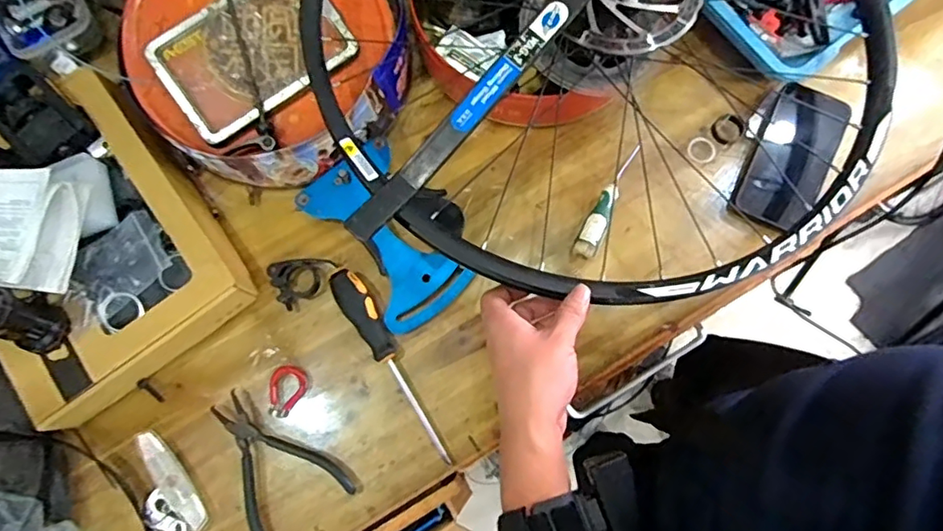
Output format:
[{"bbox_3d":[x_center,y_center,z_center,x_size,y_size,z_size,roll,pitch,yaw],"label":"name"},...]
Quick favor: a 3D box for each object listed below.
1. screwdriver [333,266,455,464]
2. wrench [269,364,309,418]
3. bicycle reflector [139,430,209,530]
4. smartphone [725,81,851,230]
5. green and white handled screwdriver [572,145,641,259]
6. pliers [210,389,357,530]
[{"bbox_3d":[-0.080,0.099,0.576,0.031,0.035,0.215,-32,78,-7],"label":"screwdriver"},{"bbox_3d":[-0.192,0.127,0.581,0.038,0.006,0.051,30,78,8],"label":"wrench"},{"bbox_3d":[-0.308,0.221,0.564,0.046,0.019,0.109,-35,78,-7],"label":"bicycle reflector"},{"bbox_3d":[0.354,-0.118,0.624,0.088,0.015,0.165,27,82,12],"label":"smartphone"},{"bbox_3d":[0.145,-0.070,0.614,0.022,0.030,0.142,24,78,7],"label":"green and white handled screwdriver"},{"bbox_3d":[-0.199,0.192,0.564,0.100,0.020,0.153,-36,78,-7],"label":"pliers"}]

